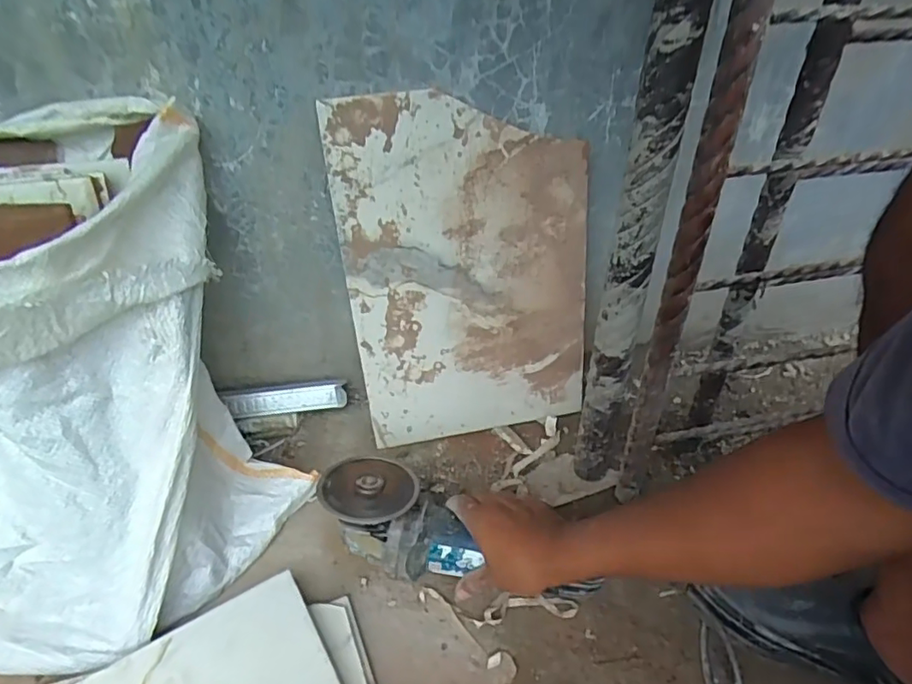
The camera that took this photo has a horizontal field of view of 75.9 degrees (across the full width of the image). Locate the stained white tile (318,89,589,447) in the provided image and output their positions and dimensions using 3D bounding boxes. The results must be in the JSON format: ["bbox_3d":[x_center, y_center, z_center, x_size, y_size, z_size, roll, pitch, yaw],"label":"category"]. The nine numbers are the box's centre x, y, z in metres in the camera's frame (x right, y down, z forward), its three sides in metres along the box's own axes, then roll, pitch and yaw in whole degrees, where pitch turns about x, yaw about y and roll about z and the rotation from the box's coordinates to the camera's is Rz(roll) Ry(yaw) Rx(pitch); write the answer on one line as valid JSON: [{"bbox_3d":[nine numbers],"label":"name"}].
[{"bbox_3d":[0.016,-0.065,0.641,0.260,0.384,0.010,-8,29,-7],"label":"stained white tile"}]

